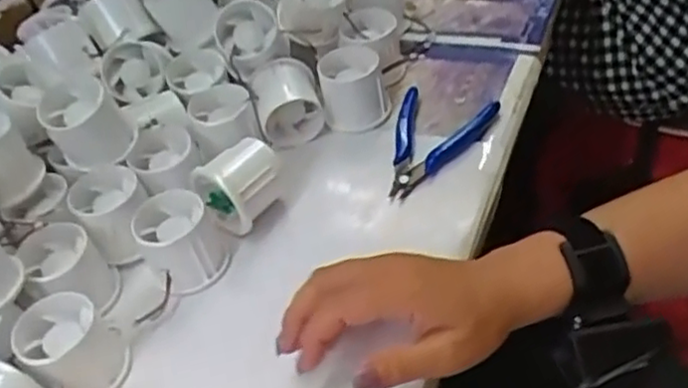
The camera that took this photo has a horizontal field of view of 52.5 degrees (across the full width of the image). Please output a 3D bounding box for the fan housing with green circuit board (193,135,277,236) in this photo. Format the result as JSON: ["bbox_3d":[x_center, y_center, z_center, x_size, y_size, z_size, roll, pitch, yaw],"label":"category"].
[{"bbox_3d":[-0.074,-0.005,0.516,0.049,0.052,0.054,28,54,32],"label":"fan housing with green circuit board"}]

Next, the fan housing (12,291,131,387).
[{"bbox_3d":[-0.168,0.096,0.436,0.059,0.042,0.053,27,54,31],"label":"fan housing"}]

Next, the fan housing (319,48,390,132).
[{"bbox_3d":[0.008,-0.085,0.588,0.054,0.055,0.057,-2,46,2],"label":"fan housing"}]

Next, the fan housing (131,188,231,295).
[{"bbox_3d":[-0.113,0.033,0.488,0.057,0.050,0.053,-7,43,7],"label":"fan housing"}]

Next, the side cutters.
[{"bbox_3d":[0.066,-0.040,0.546,0.075,0.008,0.118,14,51,24],"label":"side cutters"}]

